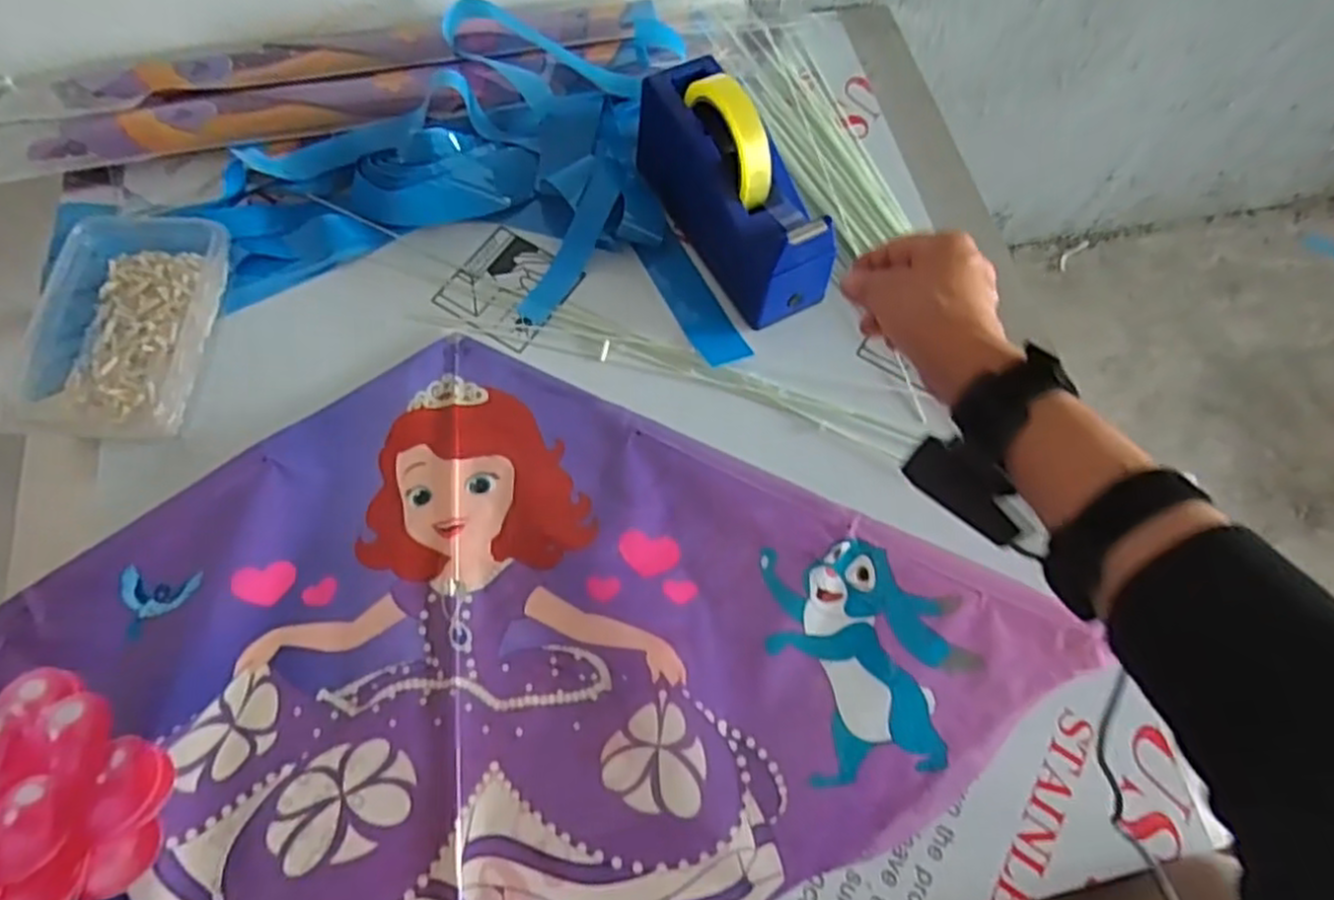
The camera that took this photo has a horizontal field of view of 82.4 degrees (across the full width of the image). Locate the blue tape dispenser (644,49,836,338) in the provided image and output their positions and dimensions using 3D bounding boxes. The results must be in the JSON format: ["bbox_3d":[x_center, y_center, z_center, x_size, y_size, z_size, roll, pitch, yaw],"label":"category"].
[{"bbox_3d":[0.053,-0.208,0.596,0.067,0.128,0.199,-27,70,-14],"label":"blue tape dispenser"}]

